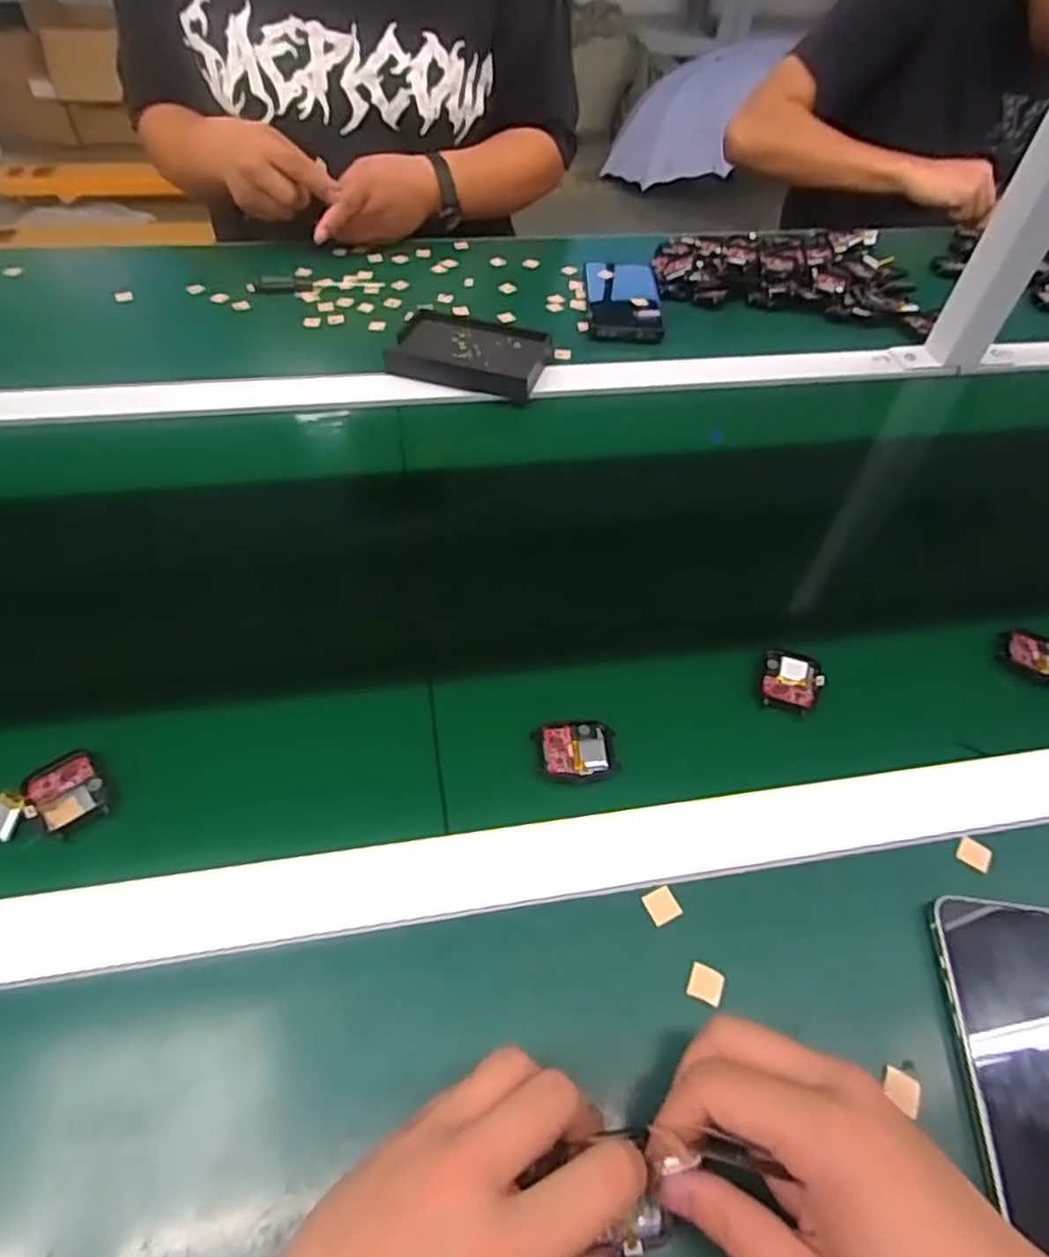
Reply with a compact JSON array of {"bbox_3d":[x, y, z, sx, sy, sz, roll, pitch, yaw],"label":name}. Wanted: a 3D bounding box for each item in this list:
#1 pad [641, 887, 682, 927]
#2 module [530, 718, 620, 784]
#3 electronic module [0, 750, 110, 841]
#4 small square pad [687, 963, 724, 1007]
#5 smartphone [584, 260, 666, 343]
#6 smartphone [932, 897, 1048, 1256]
[{"bbox_3d":[0.070,0.141,0.353,0.015,0.005,0.016,-19,55,-16],"label":"pad"},{"bbox_3d":[0.030,0.071,0.400,0.045,0.007,0.039,-5,52,-7],"label":"module"},{"bbox_3d":[-0.249,0.091,0.364,0.052,0.015,0.042,-35,61,-26],"label":"electronic module"},{"bbox_3d":[0.087,0.169,0.330,0.015,0.004,0.015,20,54,13],"label":"small square pad"},{"bbox_3d":[0.105,-0.349,0.735,0.078,0.016,0.146,2,52,-1],"label":"smartphone"},{"bbox_3d":[0.235,0.199,0.312,0.075,0.015,0.143,6,52,2],"label":"smartphone"}]

